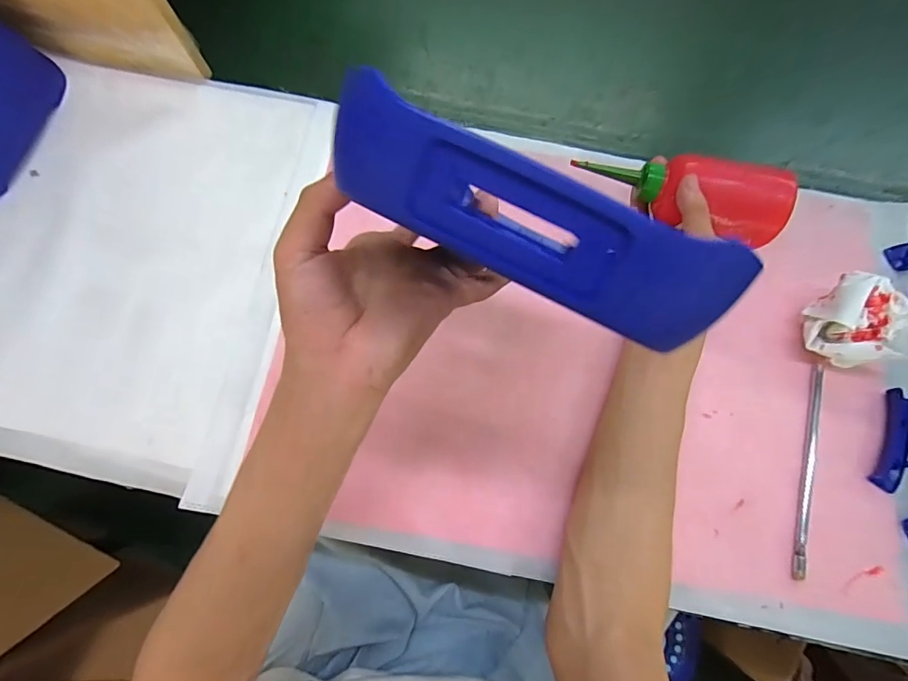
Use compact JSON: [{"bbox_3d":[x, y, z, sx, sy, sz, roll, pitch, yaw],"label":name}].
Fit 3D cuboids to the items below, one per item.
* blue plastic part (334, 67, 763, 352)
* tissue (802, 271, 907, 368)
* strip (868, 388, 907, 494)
[{"bbox_3d":[0.026,-0.041,0.152,0.146,0.024,0.038,29,118,6],"label":"blue plastic part"},{"bbox_3d":[0.336,-0.020,0.373,0.060,0.044,0.072,23,77,6],"label":"tissue"},{"bbox_3d":[0.369,0.085,0.376,0.021,0.020,0.082,22,76,6],"label":"strip"}]

